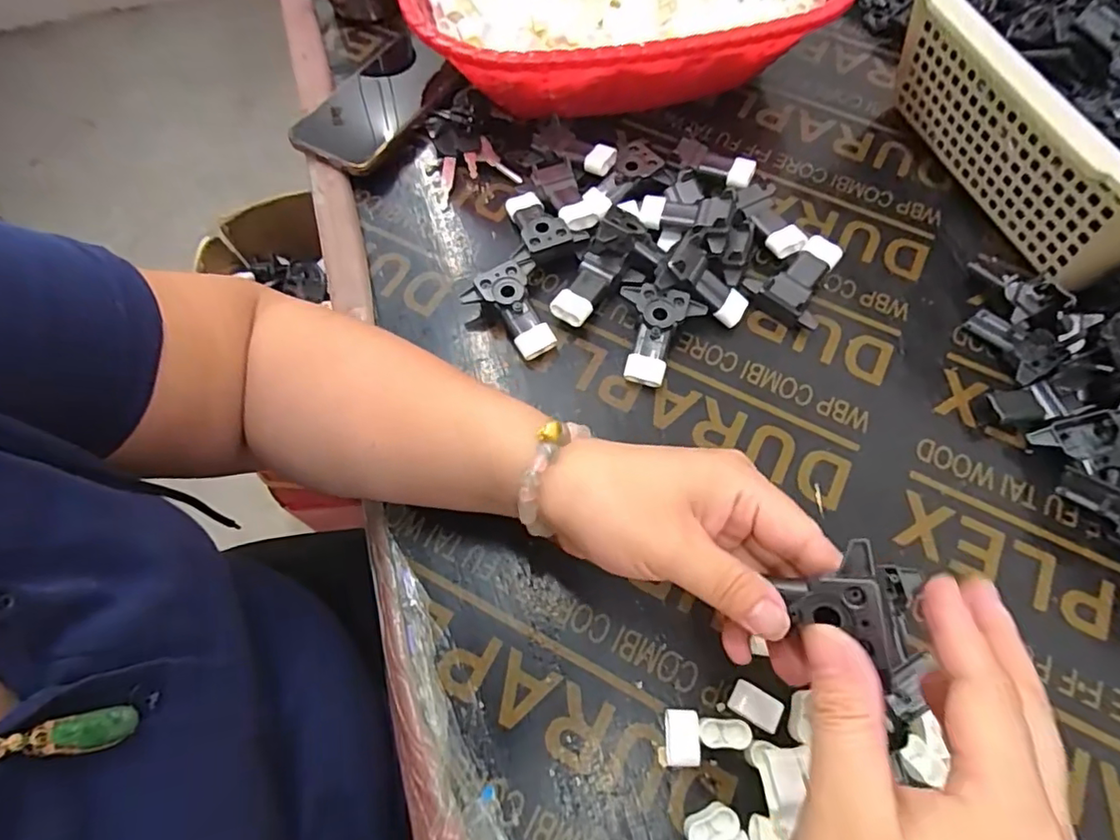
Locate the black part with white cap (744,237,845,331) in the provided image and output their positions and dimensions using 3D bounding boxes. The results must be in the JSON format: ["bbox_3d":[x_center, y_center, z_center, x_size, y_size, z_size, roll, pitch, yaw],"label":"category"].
[{"bbox_3d":[0.171,-0.104,0.421,0.055,0.023,0.064,31,69,13],"label":"black part with white cap"}]

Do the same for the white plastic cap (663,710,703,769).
[{"bbox_3d":[0.064,0.167,0.307,0.018,0.010,0.027,-3,66,-1],"label":"white plastic cap"}]

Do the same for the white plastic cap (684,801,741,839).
[{"bbox_3d":[0.075,0.202,0.289,0.027,0.013,0.015,-17,67,-8],"label":"white plastic cap"}]

